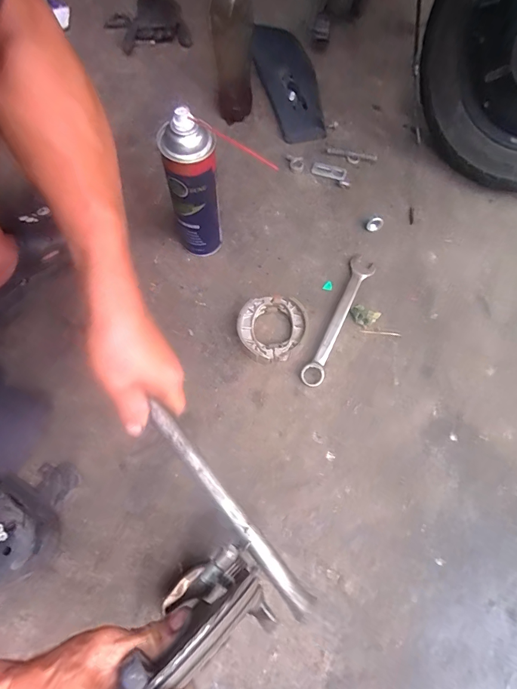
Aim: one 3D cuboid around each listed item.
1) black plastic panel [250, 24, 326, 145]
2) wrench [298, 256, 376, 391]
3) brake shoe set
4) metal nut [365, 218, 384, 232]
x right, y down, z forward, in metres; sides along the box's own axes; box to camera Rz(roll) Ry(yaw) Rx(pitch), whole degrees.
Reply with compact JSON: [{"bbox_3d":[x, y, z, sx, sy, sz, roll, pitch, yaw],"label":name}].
[{"bbox_3d":[0.058,-0.561,0.781,0.099,0.048,0.368,-15,67,-5],"label":"black plastic panel"},{"bbox_3d":[0.124,-0.044,0.562,0.039,0.019,0.240,23,69,10],"label":"wrench"},{"bbox_3d":[0.018,-0.026,0.551,0.094,0.024,0.101,24,69,11],"label":"brake shoe set"},{"bbox_3d":[0.194,-0.200,0.628,0.025,0.022,0.015,16,68,7],"label":"metal nut"}]

